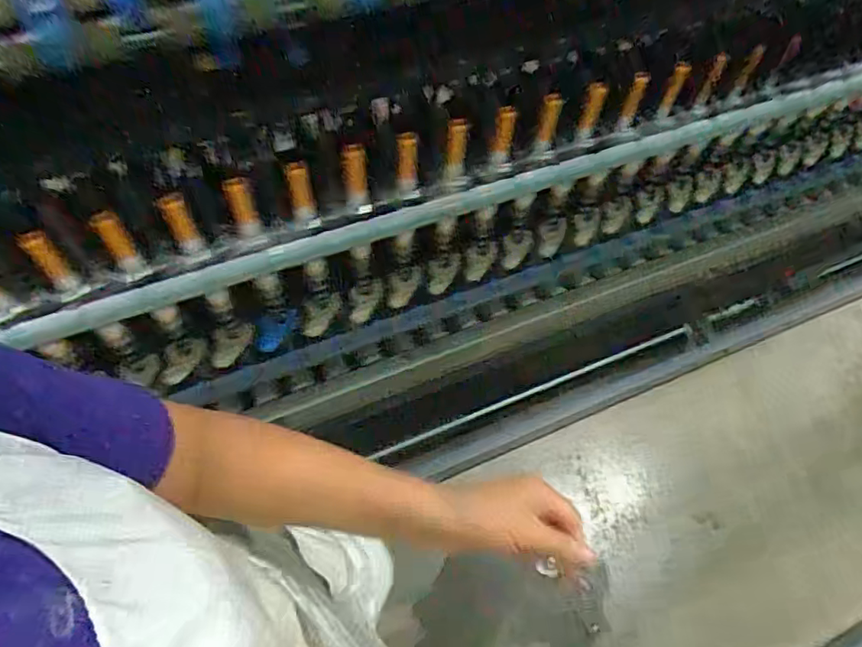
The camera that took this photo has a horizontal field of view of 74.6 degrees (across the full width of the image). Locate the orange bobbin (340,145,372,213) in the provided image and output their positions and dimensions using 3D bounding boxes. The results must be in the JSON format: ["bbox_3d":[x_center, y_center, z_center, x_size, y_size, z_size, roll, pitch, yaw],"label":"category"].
[{"bbox_3d":[-0.093,-0.179,0.705,0.032,0.092,0.025,-7,61,-8],"label":"orange bobbin"}]

